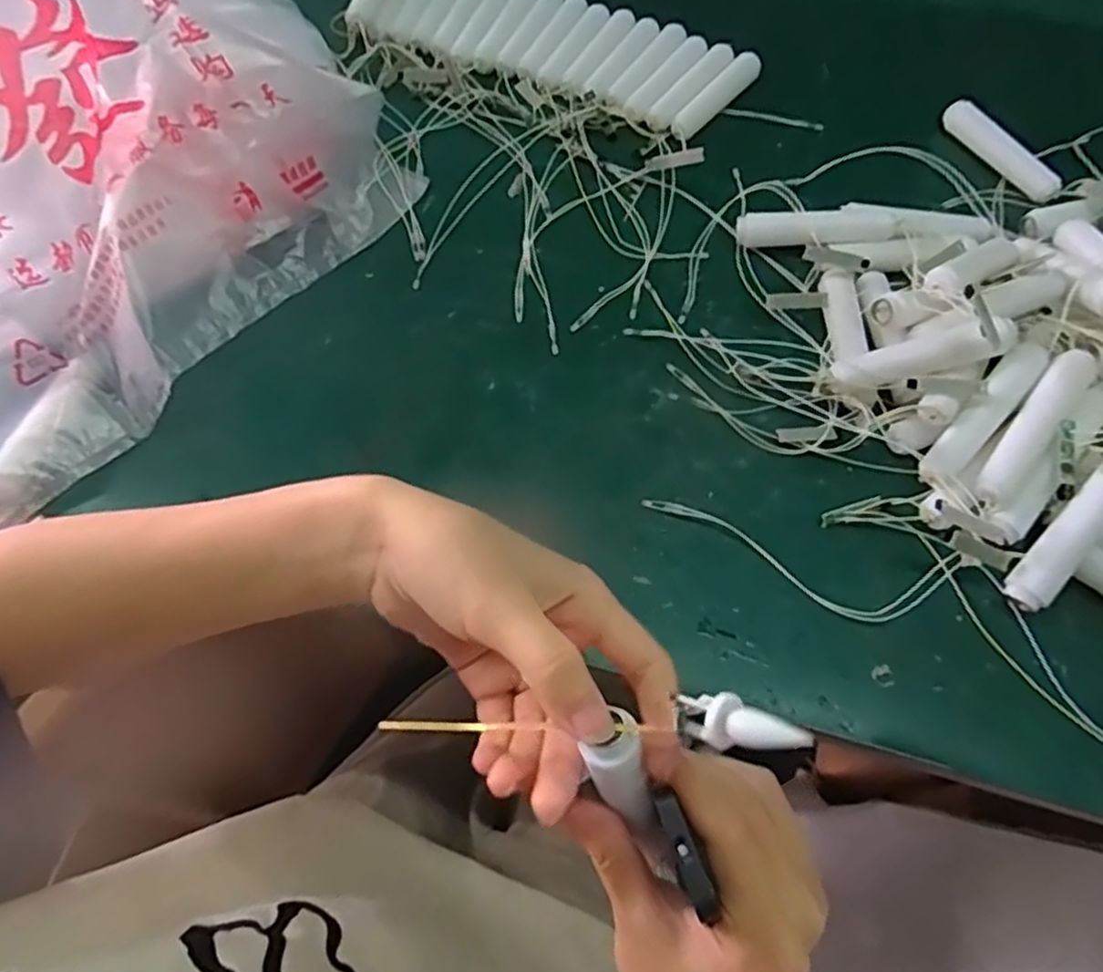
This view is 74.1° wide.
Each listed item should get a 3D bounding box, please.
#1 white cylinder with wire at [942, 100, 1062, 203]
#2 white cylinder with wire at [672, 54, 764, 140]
[{"bbox_3d":[0.290,-0.214,0.470,0.019,0.020,0.088,-28,67,-12],"label":"white cylinder with wire"},{"bbox_3d":[0.114,-0.269,0.503,0.015,0.015,0.087,39,70,18],"label":"white cylinder with wire"}]

